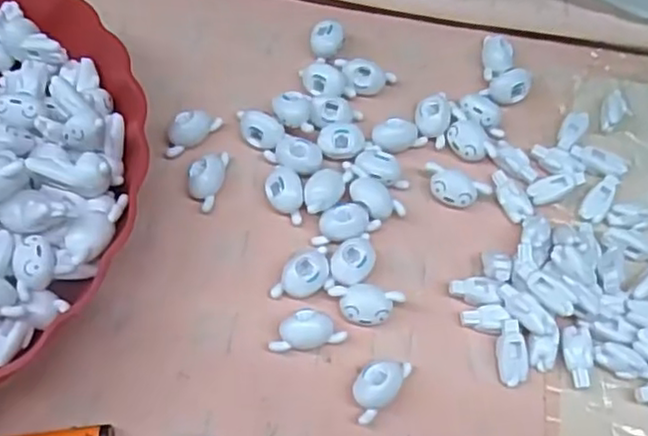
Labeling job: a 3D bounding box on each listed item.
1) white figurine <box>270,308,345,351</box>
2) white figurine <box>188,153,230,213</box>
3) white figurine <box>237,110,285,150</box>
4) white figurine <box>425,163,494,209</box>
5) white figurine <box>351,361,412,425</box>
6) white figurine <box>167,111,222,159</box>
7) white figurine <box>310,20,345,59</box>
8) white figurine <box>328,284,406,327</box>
[{"bbox_3d":[-0.007,0.052,0.307,0.033,0.013,0.017,-4,64,-4],"label":"white figurine"},{"bbox_3d":[-0.059,-0.019,0.340,0.016,0.016,0.032,7,64,1],"label":"white figurine"},{"bbox_3d":[-0.034,-0.047,0.354,0.029,0.015,0.015,37,68,14],"label":"white figurine"},{"bbox_3d":[0.066,-0.013,0.343,0.033,0.015,0.016,20,65,7],"label":"white figurine"},{"bbox_3d":[0.024,0.073,0.295,0.032,0.017,0.017,-37,71,-18],"label":"white figurine"},{"bbox_3d":[-0.070,-0.046,0.353,0.033,0.017,0.015,-32,69,-16],"label":"white figurine"},{"bbox_3d":[0.002,-0.100,0.382,0.019,0.013,0.019,-2,64,-3],"label":"white figurine"},{"bbox_3d":[0.020,0.042,0.312,0.033,0.014,0.018,3,64,-1],"label":"white figurine"}]

